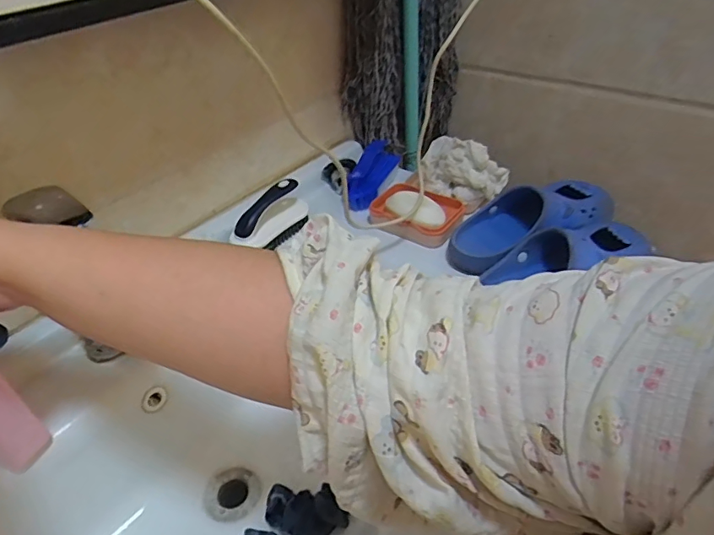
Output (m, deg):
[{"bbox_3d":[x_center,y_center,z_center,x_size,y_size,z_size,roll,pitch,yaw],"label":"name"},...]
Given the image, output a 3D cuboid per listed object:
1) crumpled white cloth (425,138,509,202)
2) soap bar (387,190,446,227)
[{"bbox_3d":[0.147,-0.135,0.694,0.113,0.073,0.057,17,44,25],"label":"crumpled white cloth"},{"bbox_3d":[0.076,-0.083,0.670,0.088,0.023,0.052,24,47,31],"label":"soap bar"}]

